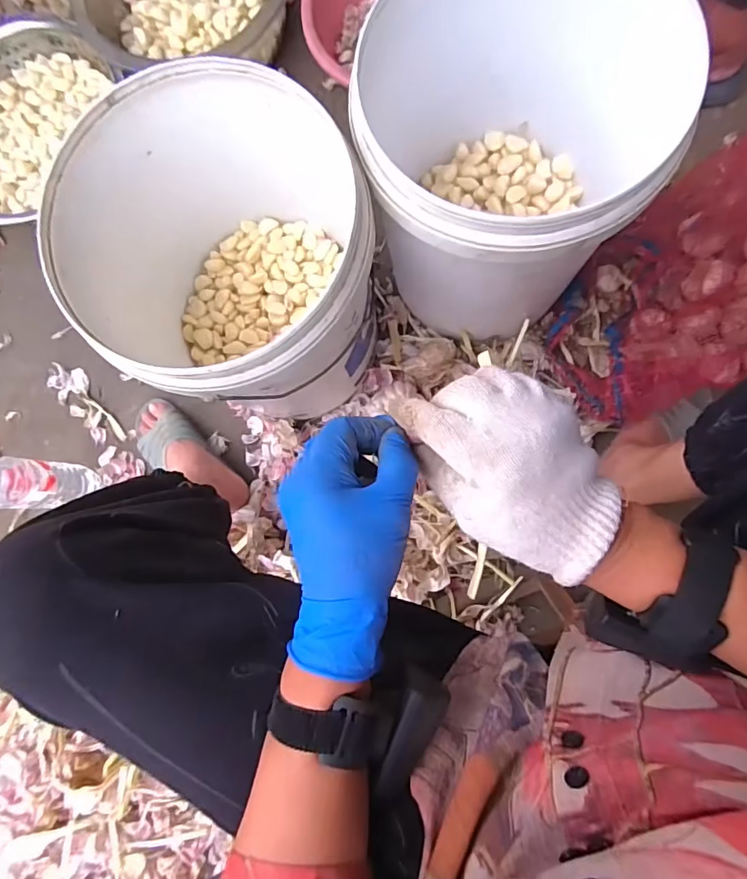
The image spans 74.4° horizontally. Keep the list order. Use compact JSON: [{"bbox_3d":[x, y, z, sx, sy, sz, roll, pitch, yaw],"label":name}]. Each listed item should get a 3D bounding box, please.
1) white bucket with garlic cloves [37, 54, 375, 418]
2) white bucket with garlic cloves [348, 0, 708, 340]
[{"bbox_3d":[-0.152,-0.187,0.626,0.291,0.353,0.312,-1,82,5],"label":"white bucket with garlic cloves"},{"bbox_3d":[0.146,-0.302,0.599,0.278,0.347,0.296,-1,82,5],"label":"white bucket with garlic cloves"}]

